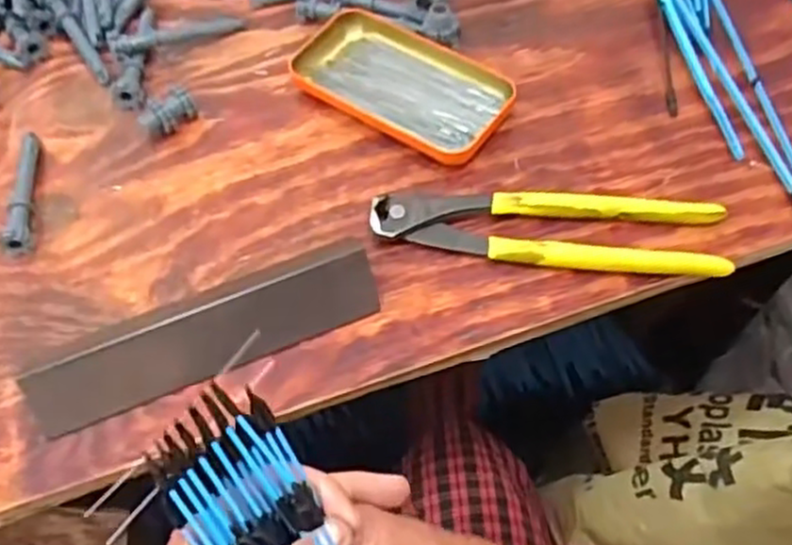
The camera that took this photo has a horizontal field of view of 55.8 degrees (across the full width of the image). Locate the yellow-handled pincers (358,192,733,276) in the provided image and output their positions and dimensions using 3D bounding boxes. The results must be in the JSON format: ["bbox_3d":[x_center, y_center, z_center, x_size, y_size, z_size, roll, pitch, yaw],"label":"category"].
[{"bbox_3d":[0.087,-0.024,0.438,0.199,0.018,0.049,4,58,6],"label":"yellow-handled pincers"}]

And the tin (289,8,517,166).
[{"bbox_3d":[0.004,-0.130,0.506,0.150,0.020,0.079,32,65,22],"label":"tin"}]

